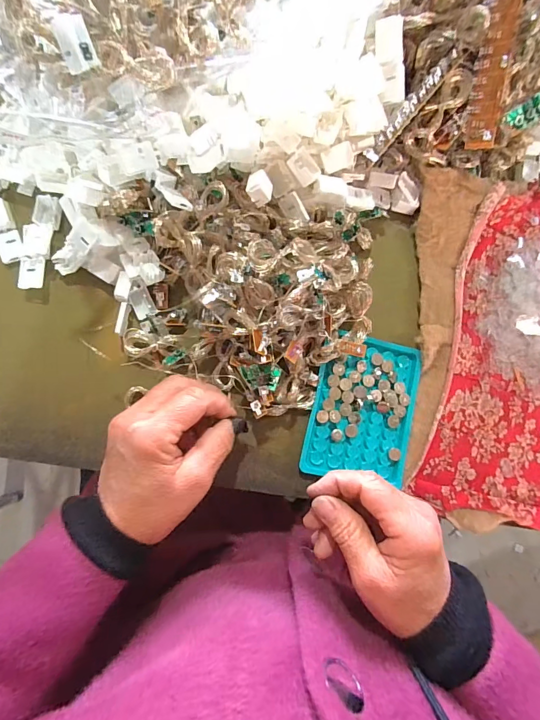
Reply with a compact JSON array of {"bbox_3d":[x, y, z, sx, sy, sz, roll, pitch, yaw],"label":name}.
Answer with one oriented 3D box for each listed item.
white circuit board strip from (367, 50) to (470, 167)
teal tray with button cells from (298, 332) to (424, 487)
[{"bbox_3d":[0.120,-0.210,0.316,0.014,0.023,0.113,42,81,-2],"label":"white circuit board strip"},{"bbox_3d":[0.086,0.043,0.347,0.093,0.012,0.124,12,84,-5],"label":"teal tray with button cells"}]

